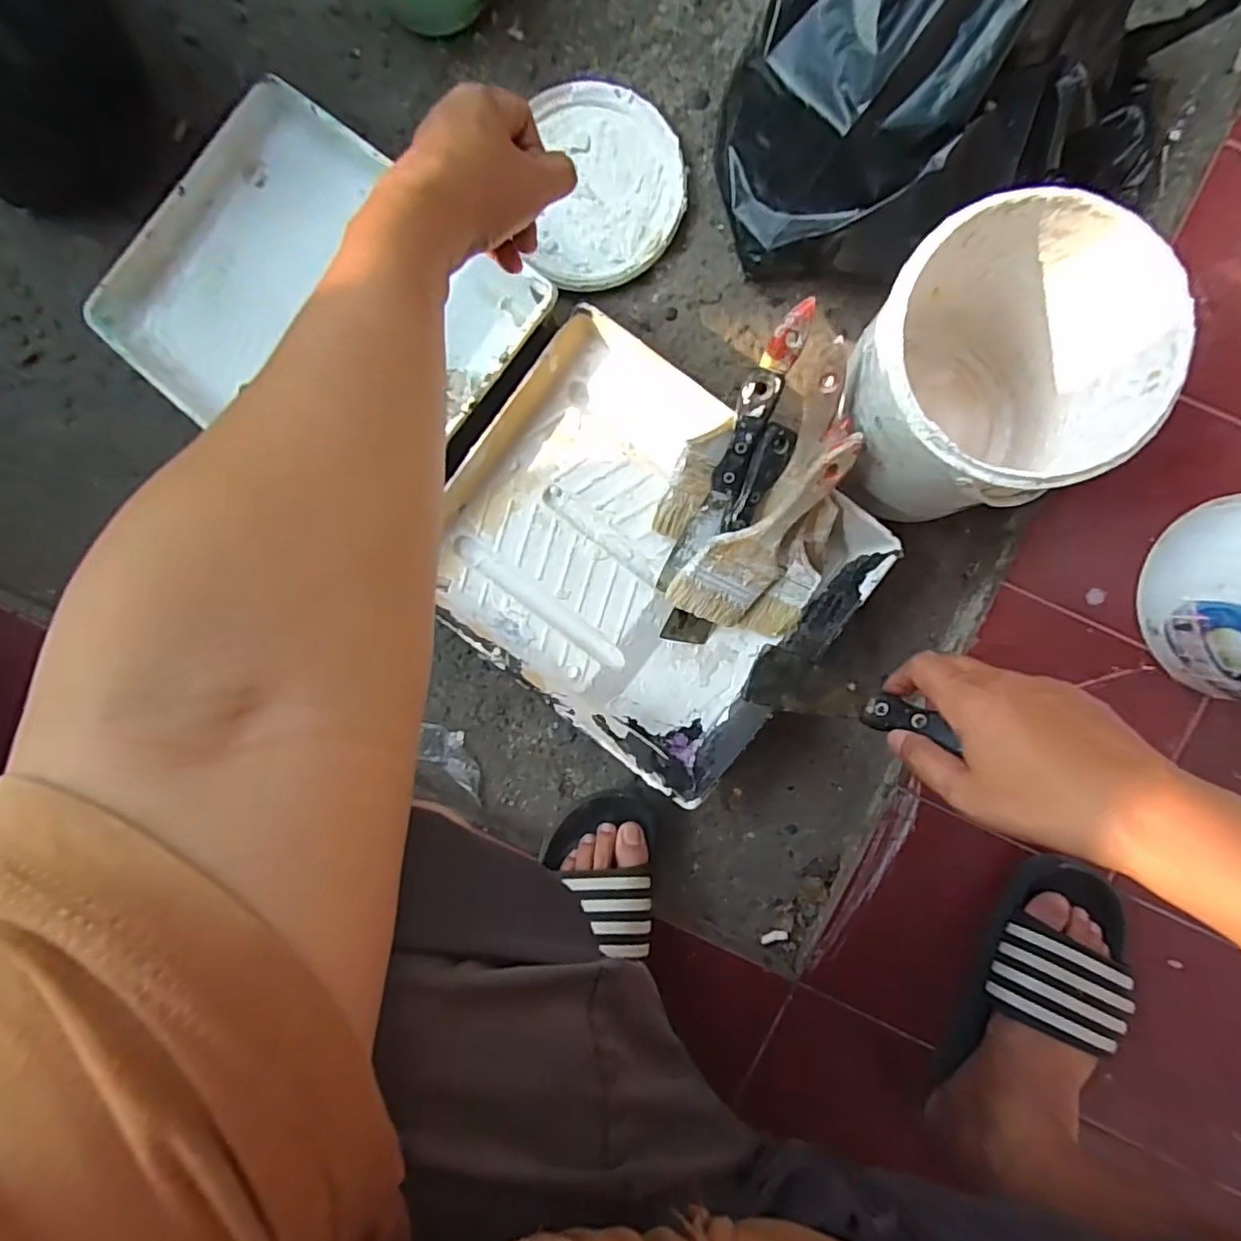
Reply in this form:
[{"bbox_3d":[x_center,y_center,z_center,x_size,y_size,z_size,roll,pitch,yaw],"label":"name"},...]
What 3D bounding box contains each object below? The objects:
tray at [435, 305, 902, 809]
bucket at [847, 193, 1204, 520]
[{"bbox_3d":[0.020,-0.051,0.546,0.343,0.085,0.292,40,93,3],"label":"tray"},{"bbox_3d":[0.265,-0.177,0.470,0.175,0.191,0.180,0,90,4],"label":"bucket"}]

